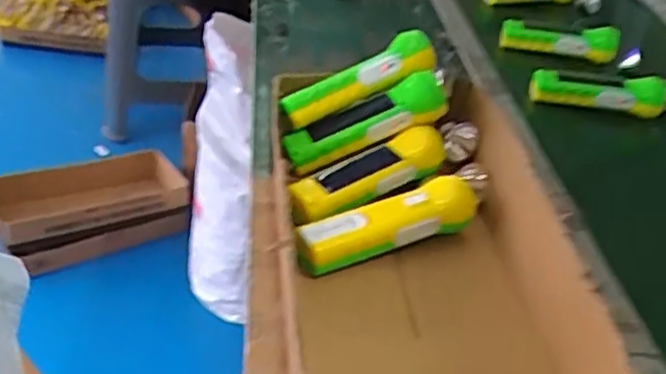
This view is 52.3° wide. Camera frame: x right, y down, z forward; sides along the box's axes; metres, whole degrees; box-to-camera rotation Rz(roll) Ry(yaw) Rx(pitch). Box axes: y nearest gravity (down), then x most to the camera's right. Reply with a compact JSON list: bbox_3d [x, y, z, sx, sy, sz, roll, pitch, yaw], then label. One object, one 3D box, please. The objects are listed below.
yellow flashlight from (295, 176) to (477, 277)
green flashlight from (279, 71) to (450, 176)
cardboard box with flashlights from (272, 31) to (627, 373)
[{"bbox_3d":[0.054,0.032,0.603,0.186,0.037,0.044,-16,43,-28],"label":"yellow flashlight"},{"bbox_3d":[0.032,-0.063,0.677,0.167,0.040,0.045,-25,44,-6],"label":"green flashlight"},{"bbox_3d":[0.072,0.024,0.578,0.240,0.112,0.410,2,37,-7],"label":"cardboard box with flashlights"}]

